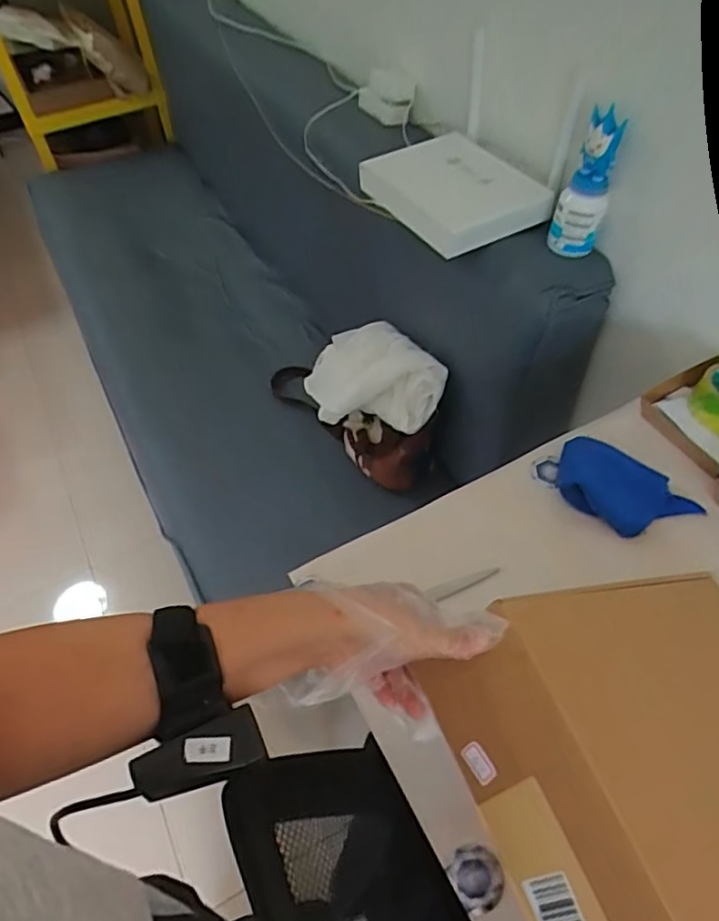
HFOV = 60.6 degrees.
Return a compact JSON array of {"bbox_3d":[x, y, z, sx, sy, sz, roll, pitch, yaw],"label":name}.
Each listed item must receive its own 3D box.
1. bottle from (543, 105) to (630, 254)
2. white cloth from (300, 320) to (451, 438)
[{"bbox_3d":[0.290,-0.347,0.794,0.067,0.166,0.056,10,53,13],"label":"bottle"},{"bbox_3d":[0.017,-0.143,1.056,0.160,0.116,0.255,-38,58,-23],"label":"white cloth"}]

